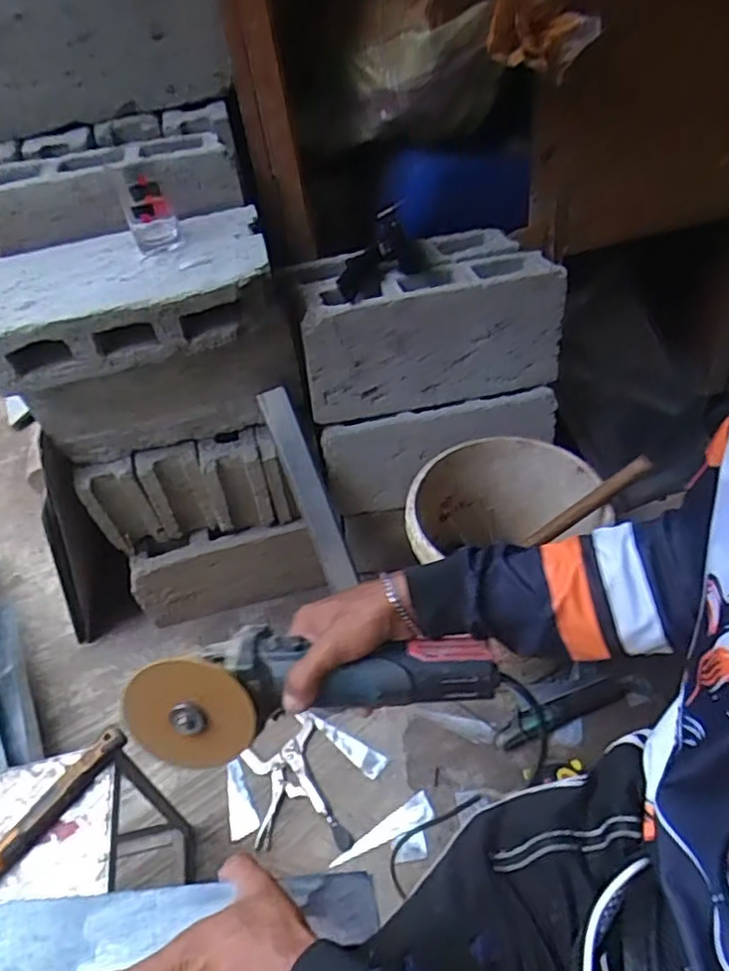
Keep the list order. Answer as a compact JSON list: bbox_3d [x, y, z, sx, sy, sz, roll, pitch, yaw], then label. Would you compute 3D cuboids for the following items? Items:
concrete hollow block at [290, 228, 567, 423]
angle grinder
[{"bbox_3d":[0.092,-0.276,1.061,0.392,0.191,0.208,-12,44,-4],"label":"concrete hollow block"},{"bbox_3d":[-0.042,0.151,0.516,0.278,0.069,0.084,-7,45,-5],"label":"angle grinder"}]

